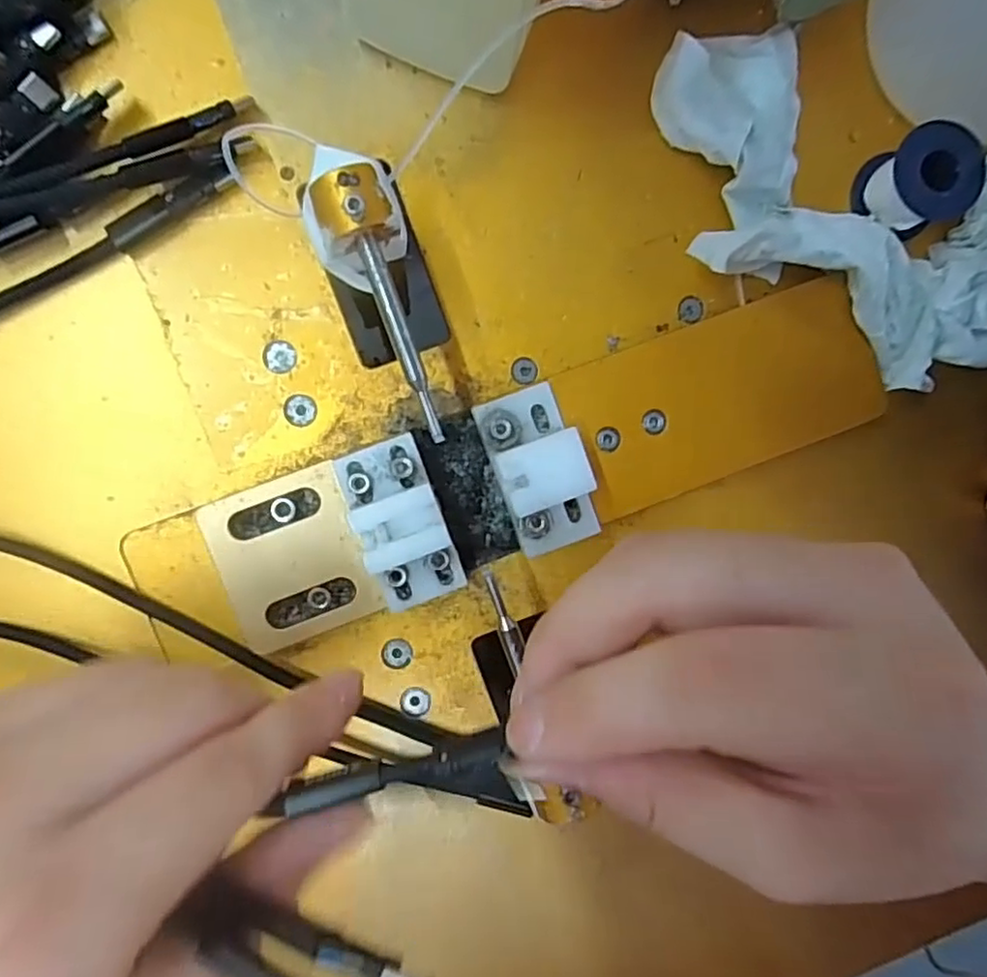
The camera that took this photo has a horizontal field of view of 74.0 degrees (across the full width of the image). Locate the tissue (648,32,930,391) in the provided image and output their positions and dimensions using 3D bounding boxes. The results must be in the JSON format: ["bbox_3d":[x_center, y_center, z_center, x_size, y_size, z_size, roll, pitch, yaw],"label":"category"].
[{"bbox_3d":[0.097,-0.082,0.208,0.060,0.022,0.127,-37,98,-2],"label":"tissue"}]

